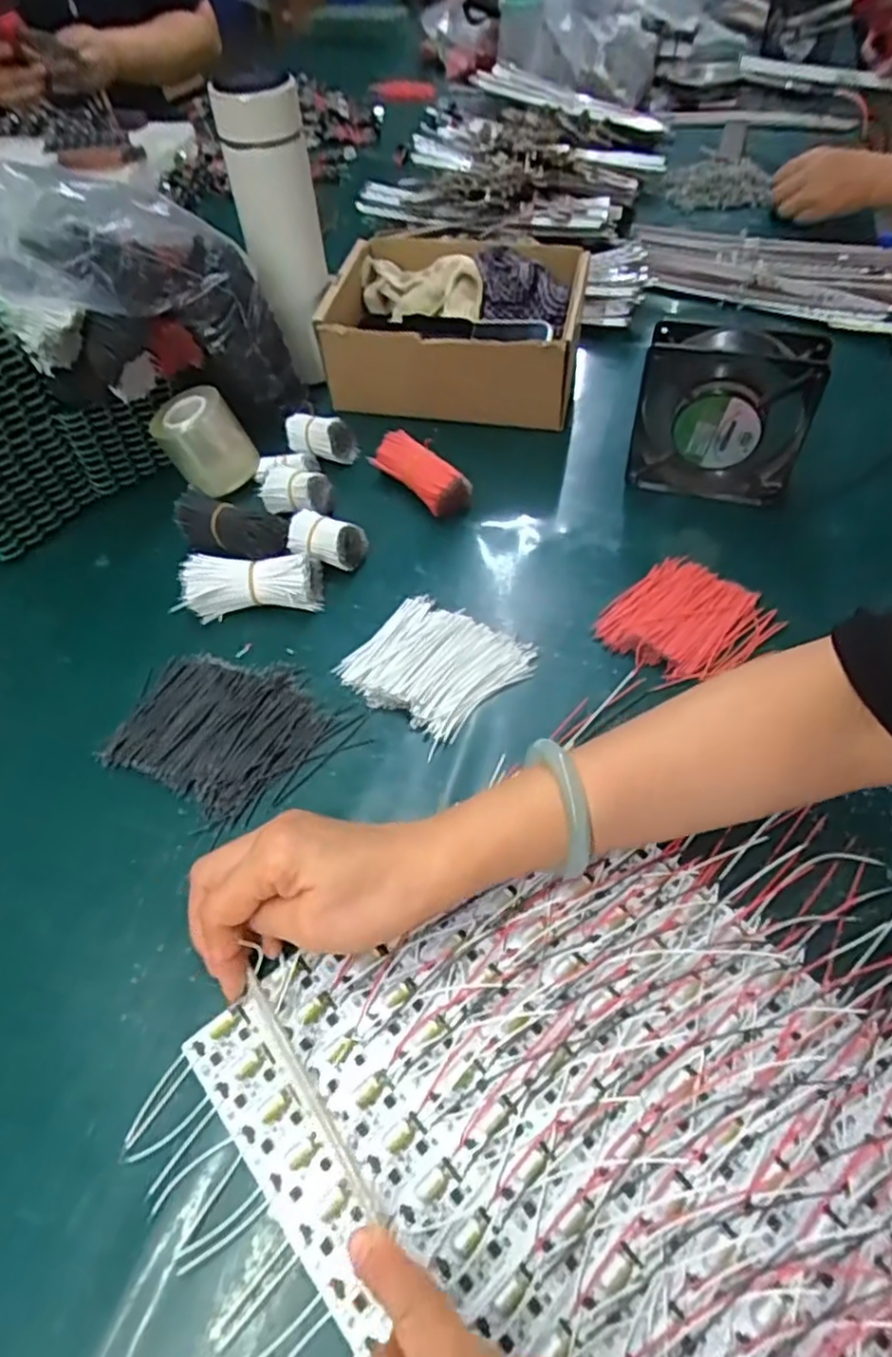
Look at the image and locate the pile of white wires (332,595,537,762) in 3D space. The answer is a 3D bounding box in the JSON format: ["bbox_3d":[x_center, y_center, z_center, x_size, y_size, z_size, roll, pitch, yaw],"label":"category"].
[{"bbox_3d":[-0.007,-0.012,0.463,0.098,0.013,0.102,38,60,27],"label":"pile of white wires"}]

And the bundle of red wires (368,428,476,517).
[{"bbox_3d":[-0.020,-0.164,0.566,0.033,0.039,0.091,-35,58,-25],"label":"bundle of red wires"}]

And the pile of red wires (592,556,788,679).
[{"bbox_3d":[0.164,-0.039,0.475,0.093,0.019,0.097,35,59,25],"label":"pile of red wires"}]

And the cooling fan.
[{"bbox_3d":[0.204,-0.190,0.521,0.119,0.128,0.034,9,51,8],"label":"cooling fan"}]

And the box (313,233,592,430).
[{"bbox_3d":[0.010,-0.306,0.638,0.214,0.096,0.155,11,51,9],"label":"box"}]

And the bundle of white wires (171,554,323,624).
[{"bbox_3d":[-0.138,-0.068,0.497,0.094,0.039,0.036,-4,51,-3],"label":"bundle of white wires"}]

